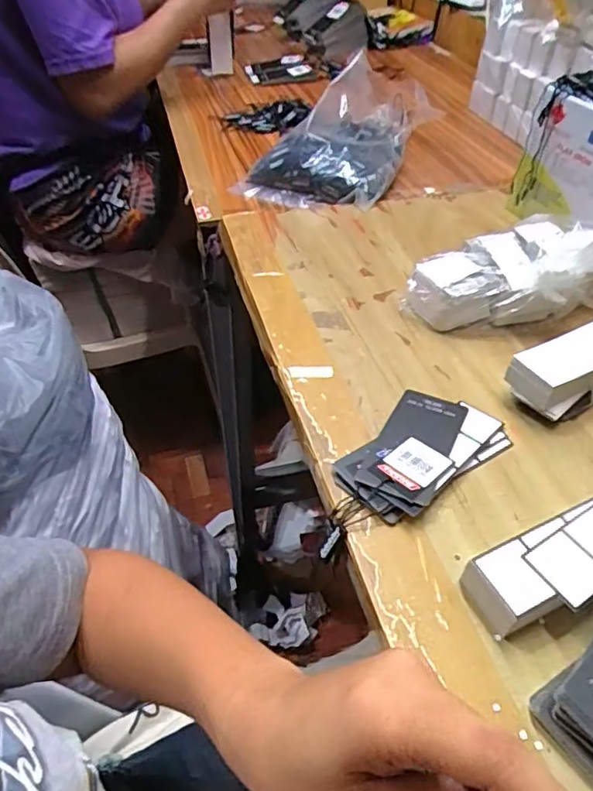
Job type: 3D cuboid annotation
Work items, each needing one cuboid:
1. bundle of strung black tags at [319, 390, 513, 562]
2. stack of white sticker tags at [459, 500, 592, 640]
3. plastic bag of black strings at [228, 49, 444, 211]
[{"bbox_3d":[0.072,0.042,0.388,0.159,0.014,0.074,-29,53,-28],"label":"bundle of strung black tags"},{"bbox_3d":[0.168,0.093,0.332,0.148,0.028,0.045,-19,49,-21],"label":"stack of white sticker tags"},{"bbox_3d":[0.063,-0.358,0.735,0.179,0.090,0.312,17,46,14],"label":"plastic bag of black strings"}]

